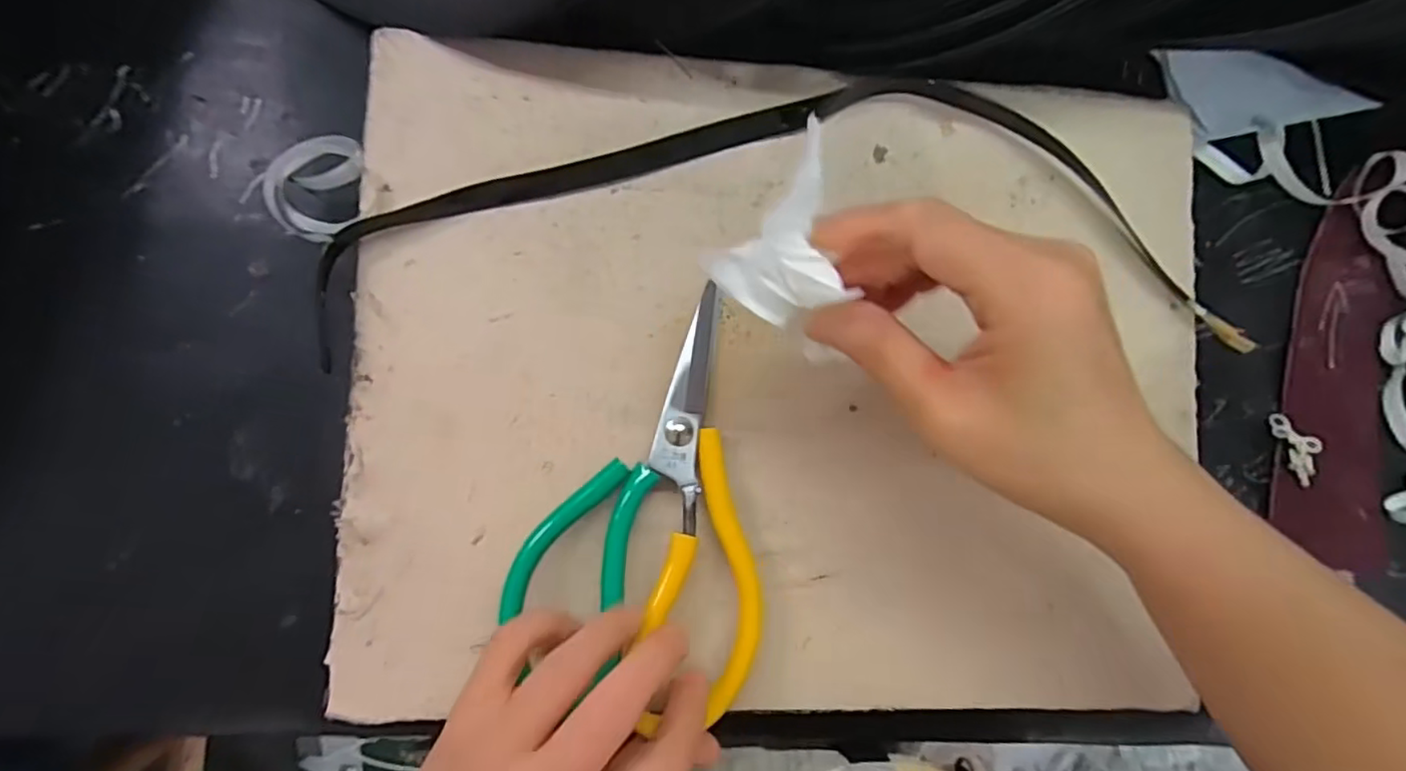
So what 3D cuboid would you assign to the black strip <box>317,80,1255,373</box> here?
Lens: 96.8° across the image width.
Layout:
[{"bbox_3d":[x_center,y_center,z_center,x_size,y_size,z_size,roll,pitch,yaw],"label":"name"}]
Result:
[{"bbox_3d":[0.052,-0.073,0.286,0.395,0.028,0.138,-5,87,-9],"label":"black strip"}]

